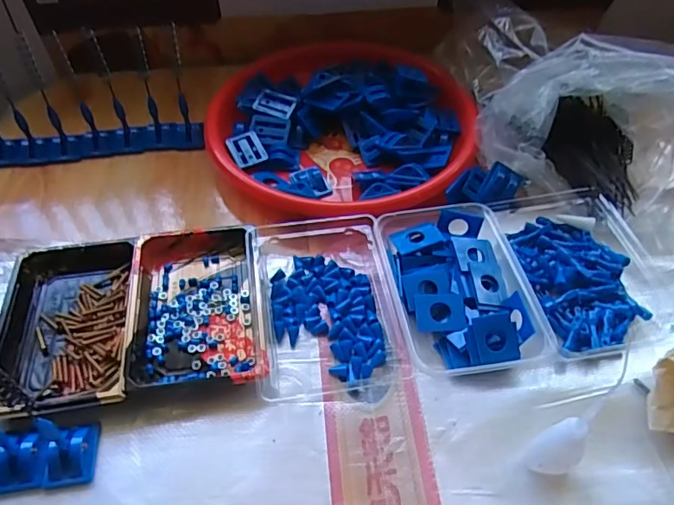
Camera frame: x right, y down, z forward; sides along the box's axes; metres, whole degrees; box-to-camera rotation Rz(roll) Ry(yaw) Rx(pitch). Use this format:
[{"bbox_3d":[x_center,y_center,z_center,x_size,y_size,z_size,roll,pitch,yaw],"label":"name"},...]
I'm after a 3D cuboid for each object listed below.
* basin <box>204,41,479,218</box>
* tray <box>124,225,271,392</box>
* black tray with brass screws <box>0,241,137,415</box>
[{"bbox_3d":[0.007,-0.149,0.586,0.279,0.056,0.278,0,50,0],"label":"basin"},{"bbox_3d":[-0.118,0.043,0.445,0.107,0.024,0.157,-8,50,-6],"label":"tray"},{"bbox_3d":[-0.224,0.058,0.436,0.108,0.025,0.161,-8,50,-6],"label":"black tray with brass screws"}]

